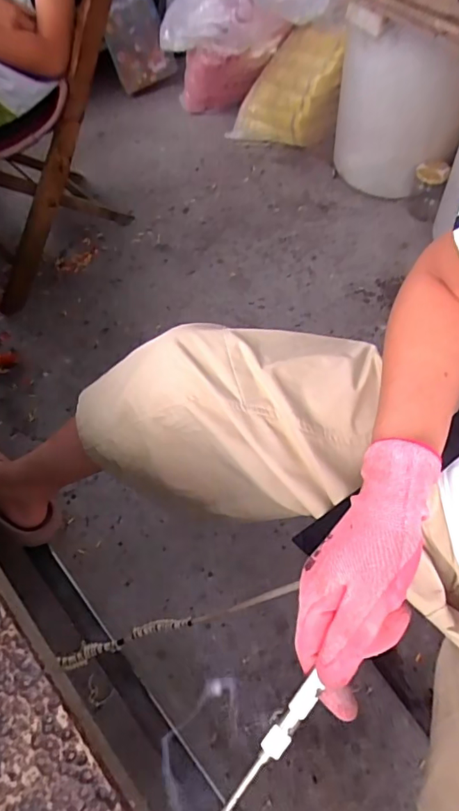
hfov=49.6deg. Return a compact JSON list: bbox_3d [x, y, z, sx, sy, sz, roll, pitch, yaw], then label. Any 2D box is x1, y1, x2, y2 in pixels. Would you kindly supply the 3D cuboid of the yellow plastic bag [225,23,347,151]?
[{"bbox_3d":[0.166,-0.858,1.345,0.285,0.280,0.119,2,61,4],"label":"yellow plastic bag"}]

